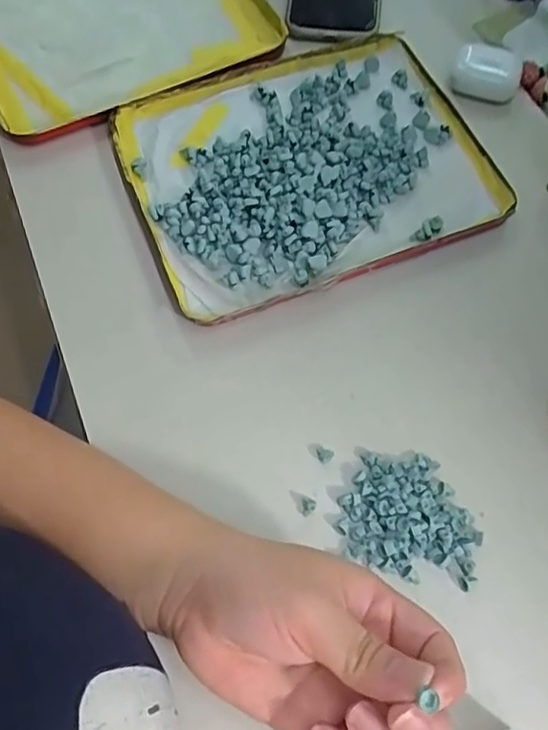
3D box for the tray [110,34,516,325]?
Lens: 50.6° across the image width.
[{"bbox_3d":[0.022,-0.151,0.422,0.247,0.022,0.207,-21,67,-10],"label":"tray"}]

